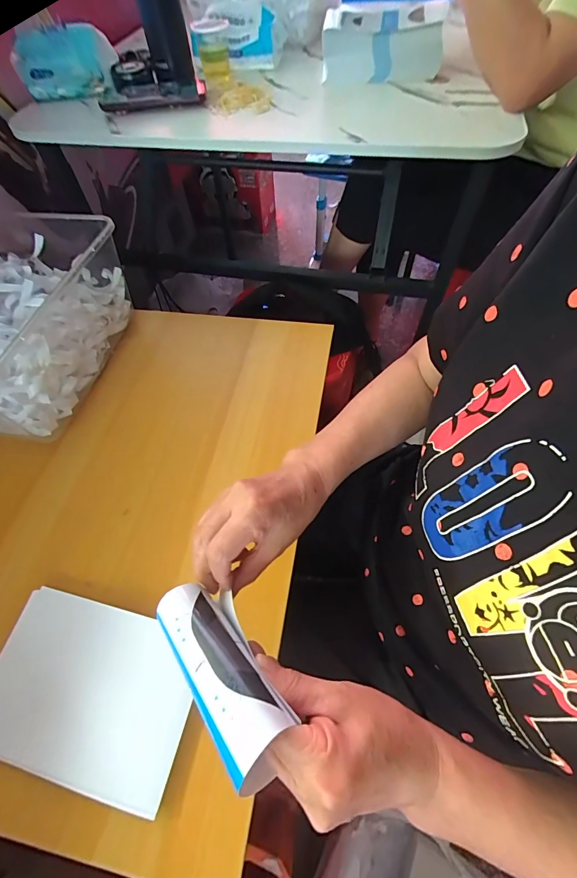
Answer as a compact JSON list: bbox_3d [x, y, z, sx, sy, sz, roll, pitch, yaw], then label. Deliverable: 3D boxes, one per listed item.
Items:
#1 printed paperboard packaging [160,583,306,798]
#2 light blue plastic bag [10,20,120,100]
[{"bbox_3d":[-0.042,0.148,0.231,0.044,0.034,0.123,-34,42,-17],"label":"printed paperboard packaging"},{"bbox_3d":[-0.327,-0.556,0.528,0.132,0.067,0.050,0,58,3],"label":"light blue plastic bag"}]

